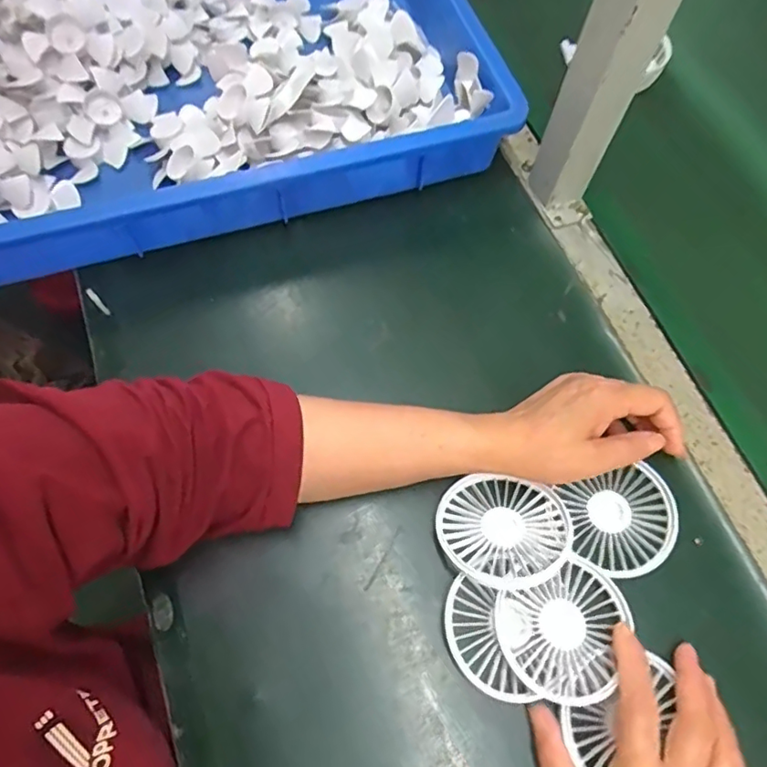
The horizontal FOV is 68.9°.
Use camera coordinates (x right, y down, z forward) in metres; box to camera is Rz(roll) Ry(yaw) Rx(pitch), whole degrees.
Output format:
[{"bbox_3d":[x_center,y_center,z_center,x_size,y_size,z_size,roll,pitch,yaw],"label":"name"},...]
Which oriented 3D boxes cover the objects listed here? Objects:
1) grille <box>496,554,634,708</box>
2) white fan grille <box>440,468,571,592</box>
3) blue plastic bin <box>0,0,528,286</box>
[{"bbox_3d":[0.118,0.160,0.358,0.084,0.014,0.073,-21,68,-10],"label":"grille"},{"bbox_3d":[0.081,0.100,0.385,0.085,0.016,0.081,-1,46,1],"label":"white fan grille"},{"bbox_3d":[-0.201,-0.297,0.532,0.583,0.098,0.380,-18,68,-8],"label":"blue plastic bin"}]

